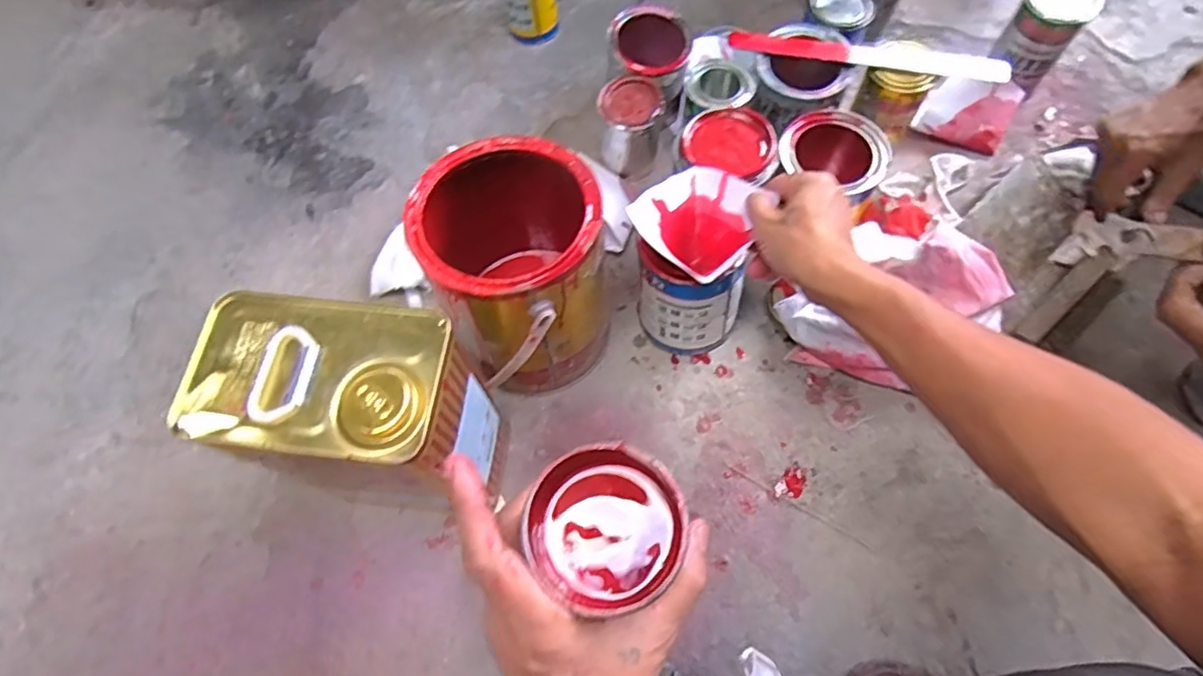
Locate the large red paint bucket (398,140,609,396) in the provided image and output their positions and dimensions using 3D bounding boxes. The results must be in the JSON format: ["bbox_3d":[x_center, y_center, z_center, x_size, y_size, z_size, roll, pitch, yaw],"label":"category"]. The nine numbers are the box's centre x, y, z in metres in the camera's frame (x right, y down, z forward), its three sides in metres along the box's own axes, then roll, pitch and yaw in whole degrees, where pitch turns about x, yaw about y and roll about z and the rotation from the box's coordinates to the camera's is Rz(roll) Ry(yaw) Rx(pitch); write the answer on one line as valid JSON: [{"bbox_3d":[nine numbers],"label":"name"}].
[{"bbox_3d":[-0.075,-0.066,0.608,0.153,0.215,0.190,-24,70,-6],"label":"large red paint bucket"}]

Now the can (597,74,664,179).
[{"bbox_3d":[0.035,-0.250,0.742,0.068,0.102,0.069,-1,69,2],"label":"can"}]

